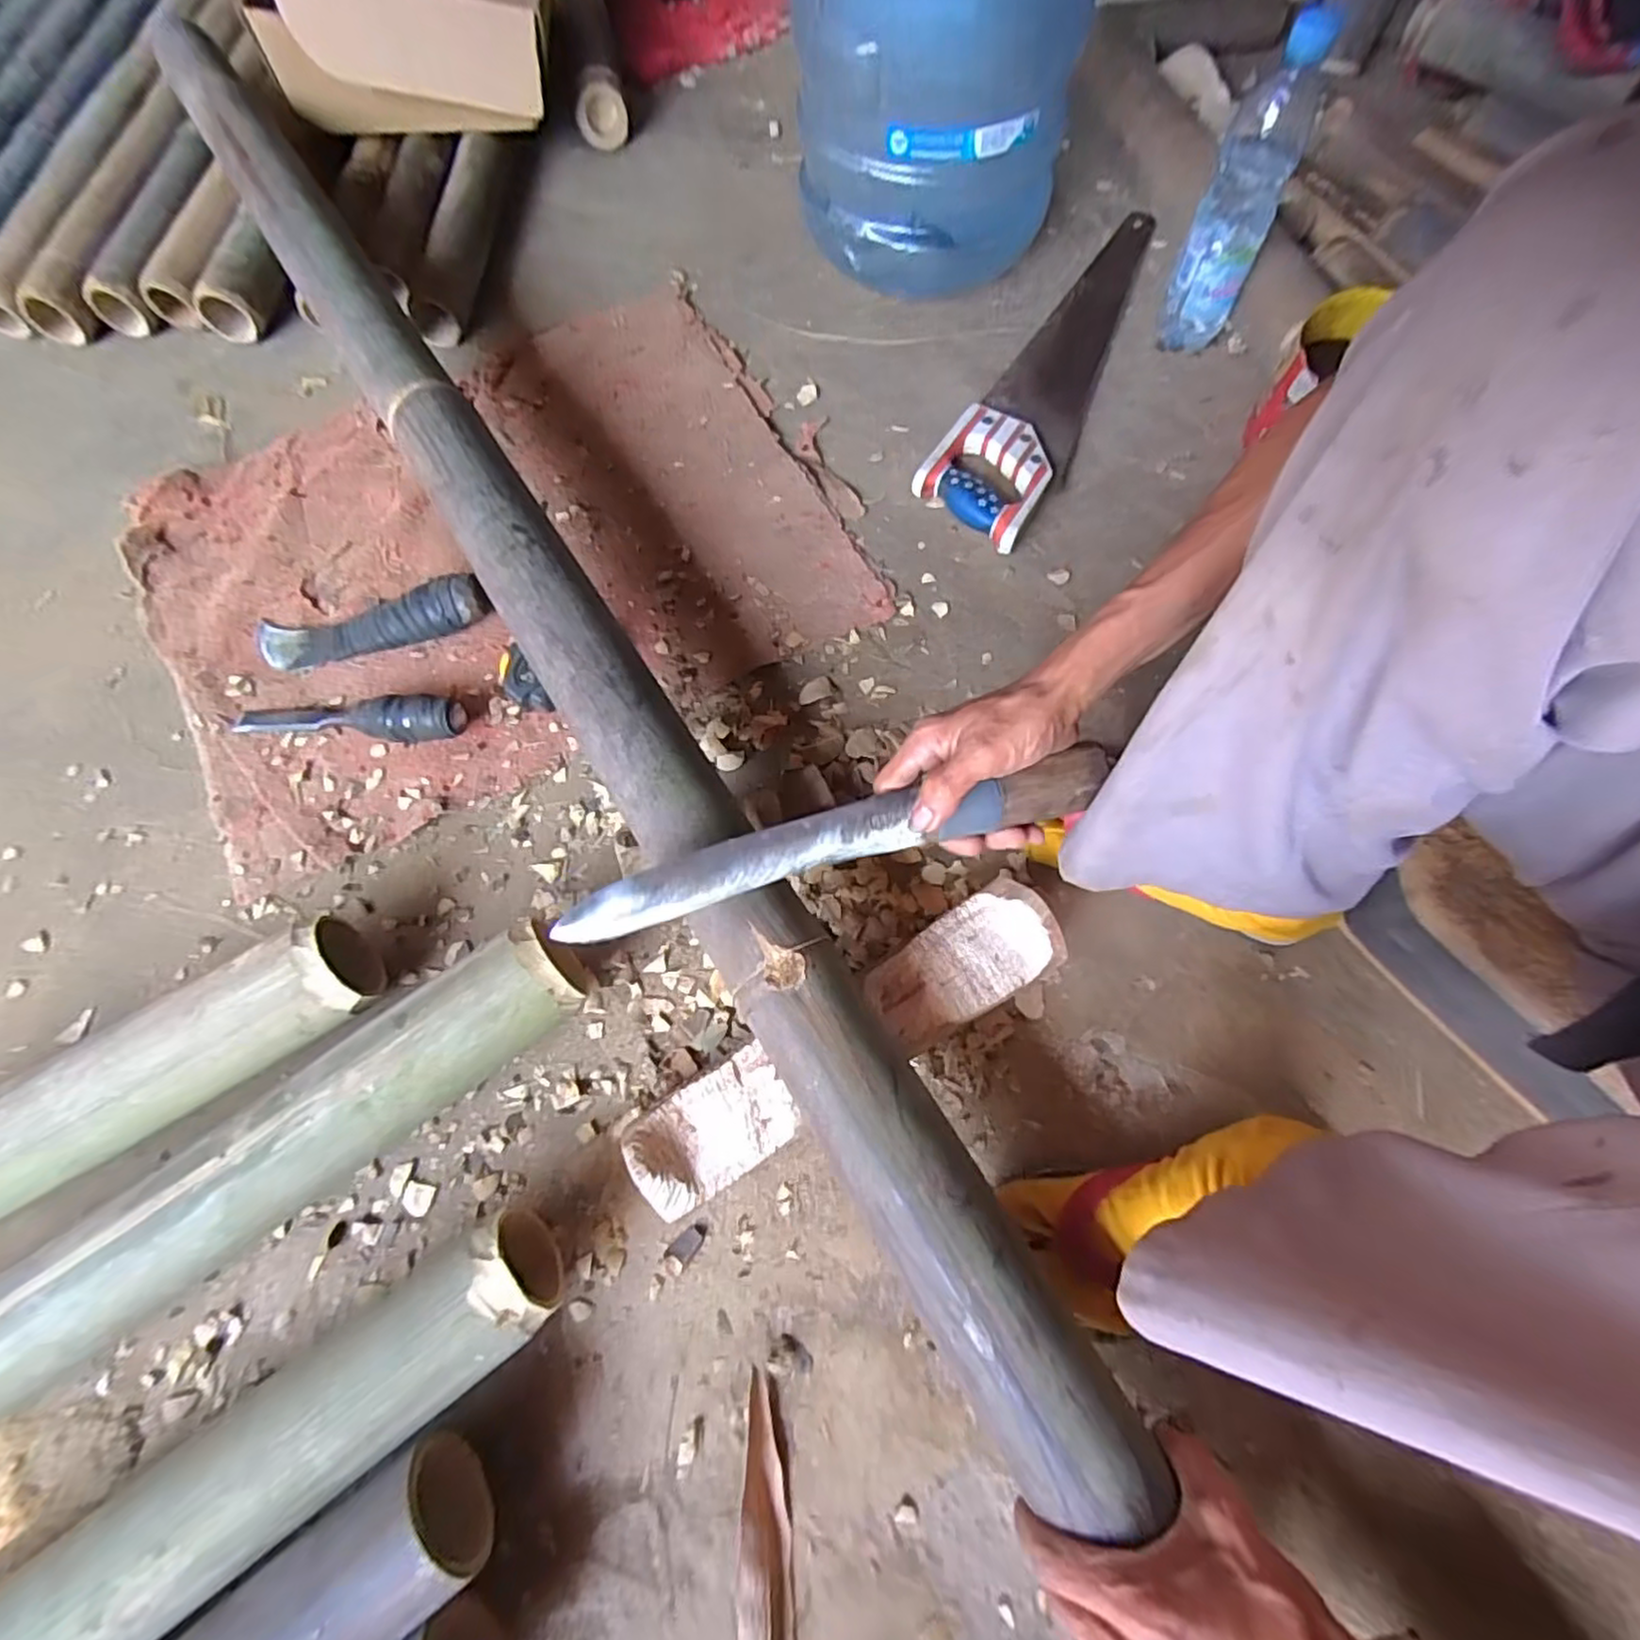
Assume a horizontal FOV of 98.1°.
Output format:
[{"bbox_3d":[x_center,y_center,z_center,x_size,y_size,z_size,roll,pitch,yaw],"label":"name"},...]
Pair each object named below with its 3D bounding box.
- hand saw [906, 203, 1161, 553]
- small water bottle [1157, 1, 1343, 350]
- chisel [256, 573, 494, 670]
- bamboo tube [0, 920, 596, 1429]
[{"bbox_3d":[0.246,-0.466,0.730,0.115,0.028,0.478,29,73,10],"label":"hand saw"},{"bbox_3d":[0.381,-0.558,0.647,0.069,0.247,0.056,23,72,8],"label":"small water bottle"},{"bbox_3d":[-0.389,-0.176,0.613,0.208,0.037,0.059,-13,71,-4],"label":"chisel"},{"bbox_3d":[-0.351,0.219,0.454,0.448,0.089,0.073,-35,74,-11],"label":"bamboo tube"}]

